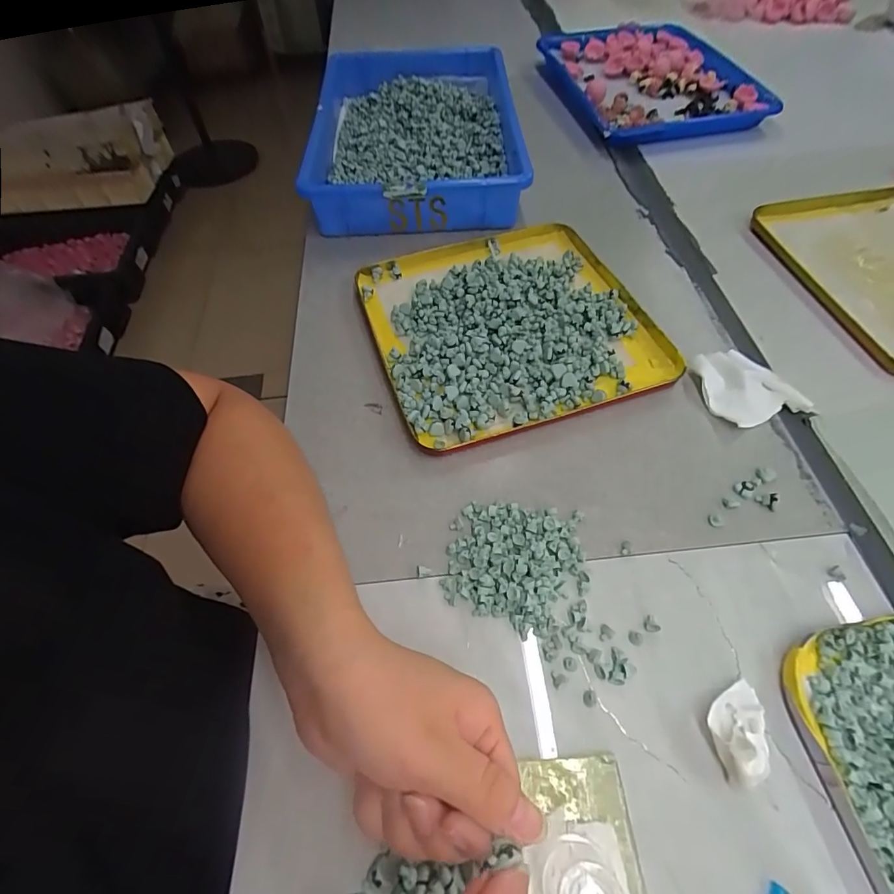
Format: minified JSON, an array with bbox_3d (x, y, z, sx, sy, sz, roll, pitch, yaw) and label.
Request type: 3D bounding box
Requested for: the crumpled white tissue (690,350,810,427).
[{"bbox_3d":[0.246,-0.052,0.389,0.067,0.015,0.072,-16,57,-8],"label":"crumpled white tissue"}]

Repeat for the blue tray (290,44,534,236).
[{"bbox_3d":[-0.045,-0.440,0.639,0.263,0.056,0.472,-3,56,1],"label":"blue tray"}]

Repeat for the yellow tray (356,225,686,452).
[{"bbox_3d":[0.055,-0.123,0.444,0.241,0.026,0.251,-18,57,-9],"label":"yellow tray"}]

